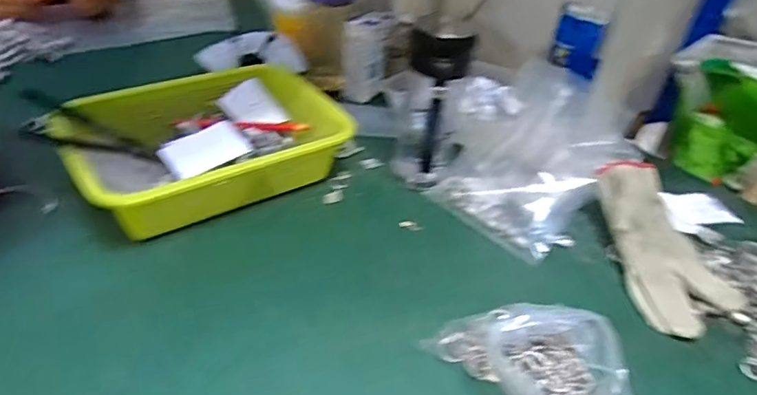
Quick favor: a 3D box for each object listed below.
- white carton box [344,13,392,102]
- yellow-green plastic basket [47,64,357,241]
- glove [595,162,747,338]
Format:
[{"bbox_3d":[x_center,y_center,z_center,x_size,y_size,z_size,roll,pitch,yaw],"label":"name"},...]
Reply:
[{"bbox_3d":[-0.017,-0.195,0.759,0.056,0.108,0.046,12,36,7],"label":"white carton box"},{"bbox_3d":[-0.188,-0.062,0.584,0.266,0.066,0.201,-22,44,-34],"label":"yellow-green plastic basket"},{"bbox_3d":[0.283,0.048,0.545,0.090,0.041,0.193,0,52,-8],"label":"glove"}]

